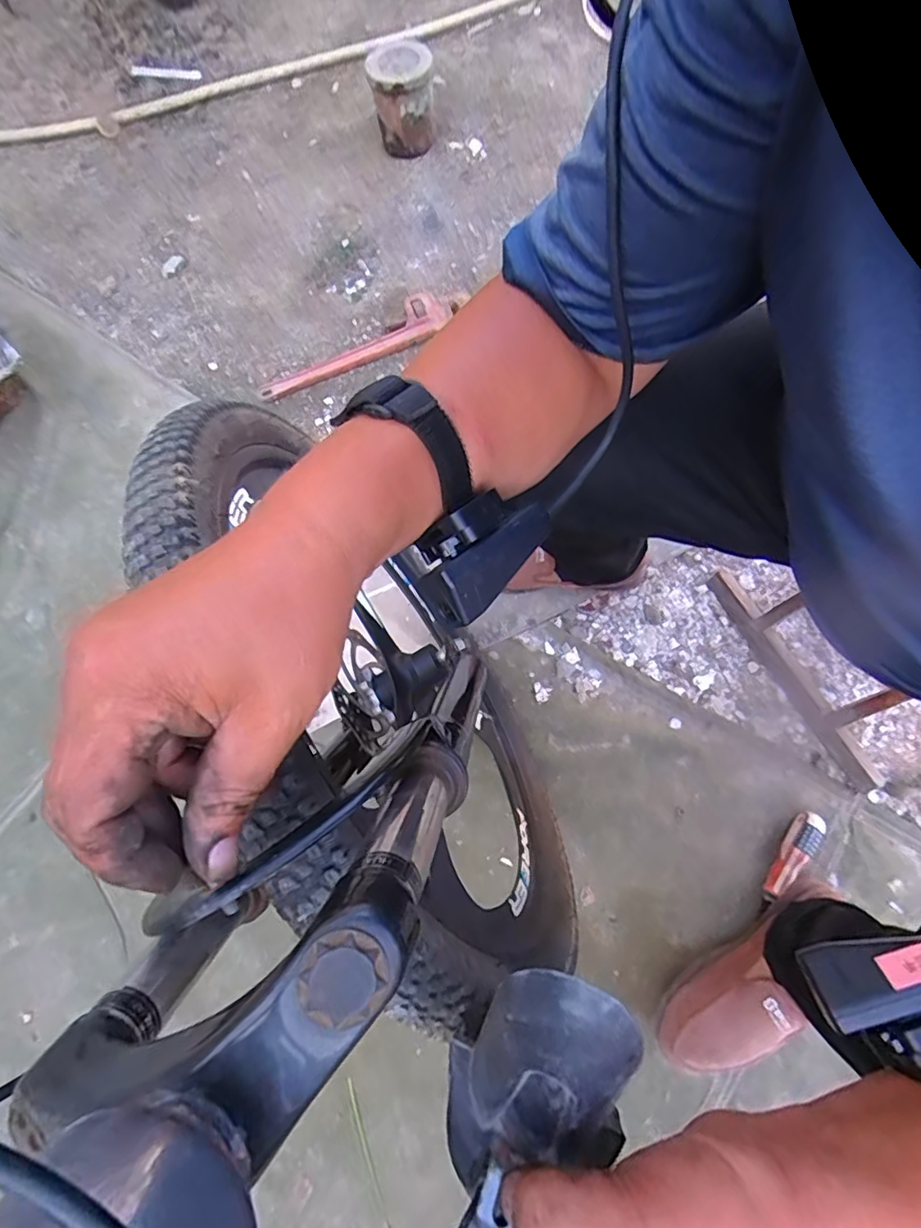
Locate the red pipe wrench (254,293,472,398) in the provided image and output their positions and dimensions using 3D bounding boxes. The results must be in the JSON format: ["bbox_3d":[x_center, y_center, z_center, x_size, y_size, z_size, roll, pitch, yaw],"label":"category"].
[{"bbox_3d":[-0.177,-0.452,0.964,0.364,0.034,0.072,-32,72,-7],"label":"red pipe wrench"}]

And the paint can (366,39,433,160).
[{"bbox_3d":[-0.105,-0.964,1.074,0.115,0.150,0.138,-8,71,1],"label":"paint can"}]

